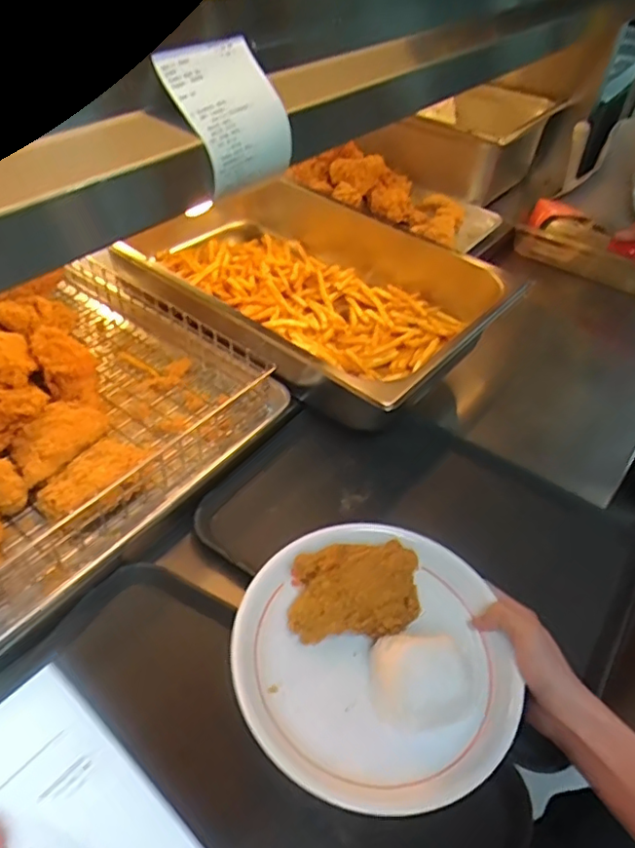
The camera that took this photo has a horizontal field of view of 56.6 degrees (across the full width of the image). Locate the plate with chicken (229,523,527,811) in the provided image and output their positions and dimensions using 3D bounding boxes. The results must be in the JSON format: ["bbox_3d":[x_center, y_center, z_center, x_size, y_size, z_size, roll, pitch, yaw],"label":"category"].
[{"bbox_3d":[0.043,0.172,0.459,0.208,0.061,0.204,2,44,-2],"label":"plate with chicken"}]

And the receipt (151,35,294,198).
[{"bbox_3d":[-0.058,-0.198,0.379,0.049,0.070,0.074,32,51,26],"label":"receipt"}]

